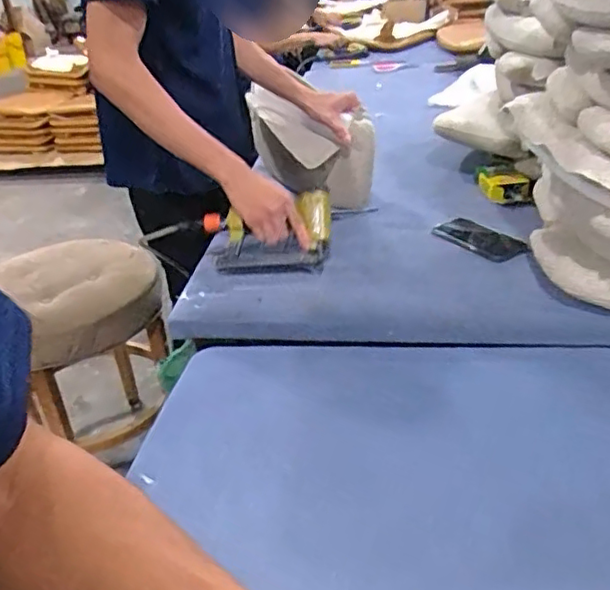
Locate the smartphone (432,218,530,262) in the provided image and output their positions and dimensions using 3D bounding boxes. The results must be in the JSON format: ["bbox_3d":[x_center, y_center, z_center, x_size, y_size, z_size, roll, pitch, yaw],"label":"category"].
[{"bbox_3d":[0.315,-0.100,1.104,0.093,0.012,0.167,-24,37,-28],"label":"smartphone"}]

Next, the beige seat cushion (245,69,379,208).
[{"bbox_3d":[-0.009,-0.307,1.304,0.102,0.203,0.365,-29,39,-34],"label":"beige seat cushion"}]

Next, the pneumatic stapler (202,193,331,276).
[{"bbox_3d":[-0.059,-0.092,1.046,0.212,0.127,0.039,-8,-1,12],"label":"pneumatic stapler"}]

